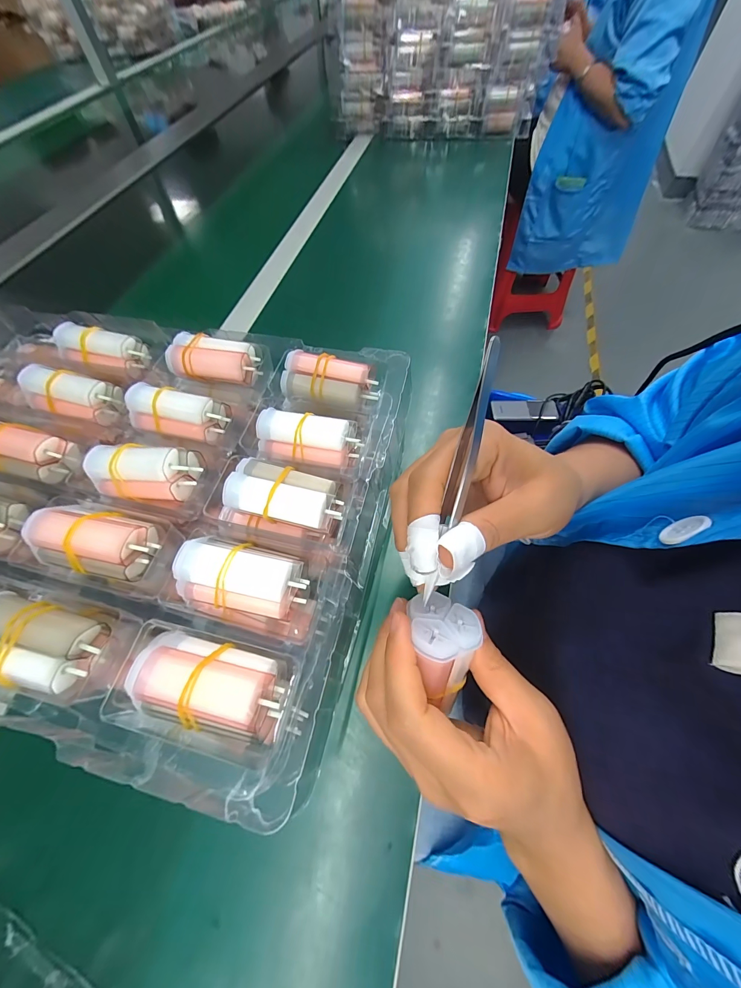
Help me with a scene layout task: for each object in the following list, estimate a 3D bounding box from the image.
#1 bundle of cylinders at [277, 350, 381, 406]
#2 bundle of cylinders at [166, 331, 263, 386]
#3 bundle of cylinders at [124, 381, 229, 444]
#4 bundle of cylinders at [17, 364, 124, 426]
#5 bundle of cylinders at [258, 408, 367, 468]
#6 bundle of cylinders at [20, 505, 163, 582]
[{"bbox_3d":[-0.031,-0.083,0.251,0.068,0.022,0.030,12,63,9],"label":"bundle of cylinders"},{"bbox_3d":[-0.123,-0.105,0.267,0.066,0.021,0.034,13,63,9],"label":"bundle of cylinders"},{"bbox_3d":[-0.140,-0.058,0.244,0.067,0.023,0.031,8,62,7],"label":"bundle of cylinders"},{"bbox_3d":[-0.227,-0.075,0.258,0.066,0.025,0.029,13,63,9],"label":"bundle of cylinders"},{"bbox_3d":[-0.042,-0.037,0.228,0.067,0.021,0.026,9,62,7],"label":"bundle of cylinders"},{"bbox_3d":[-0.162,0.027,0.200,0.066,0.023,0.036,11,63,9],"label":"bundle of cylinders"}]

